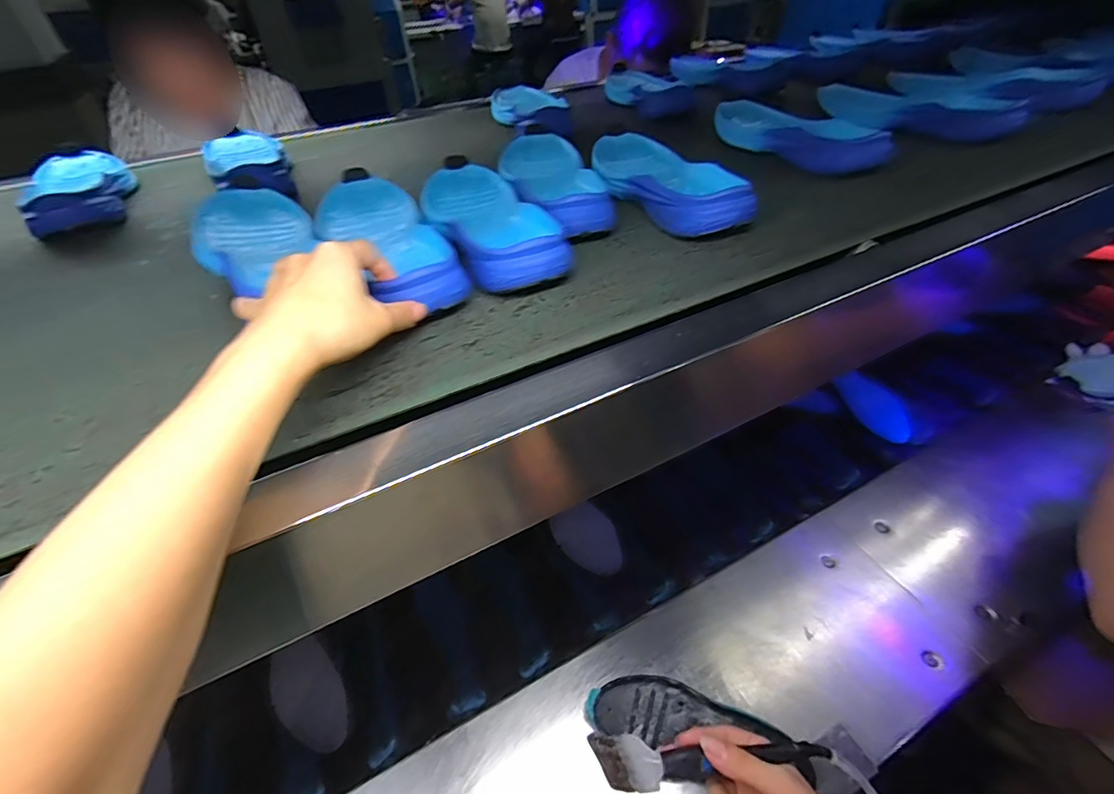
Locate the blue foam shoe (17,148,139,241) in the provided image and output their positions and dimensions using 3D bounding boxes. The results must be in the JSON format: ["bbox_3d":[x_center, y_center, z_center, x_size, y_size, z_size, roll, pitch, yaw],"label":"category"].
[{"bbox_3d":[-0.557,-0.250,0.576,0.096,0.041,0.234,-27,47,-23],"label":"blue foam shoe"}]

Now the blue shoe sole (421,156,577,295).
[{"bbox_3d":[-0.071,-0.173,0.465,0.089,0.034,0.264,-19,45,-16],"label":"blue shoe sole"}]

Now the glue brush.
[{"bbox_3d":[0.113,0.260,0.357,0.174,0.015,0.032,-1,44,-3],"label":"glue brush"}]

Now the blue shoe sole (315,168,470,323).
[{"bbox_3d":[-0.153,-0.142,0.444,0.087,0.043,0.263,-23,45,-20],"label":"blue shoe sole"}]

